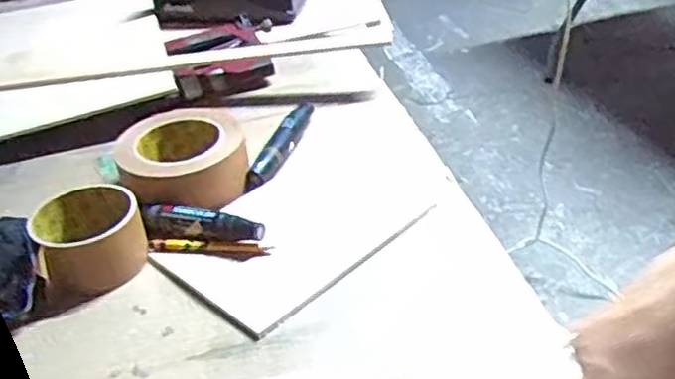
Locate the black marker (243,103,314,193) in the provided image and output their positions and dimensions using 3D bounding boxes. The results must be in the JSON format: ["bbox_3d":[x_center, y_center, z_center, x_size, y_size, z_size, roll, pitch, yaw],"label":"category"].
[{"bbox_3d":[-0.053,-0.047,0.693,0.020,0.024,0.152,6,37,16],"label":"black marker"}]

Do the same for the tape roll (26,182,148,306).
[{"bbox_3d":[-0.196,0.041,0.565,0.082,0.049,0.084,-4,36,3],"label":"tape roll"}]

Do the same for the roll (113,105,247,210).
[{"bbox_3d":[-0.140,-0.026,0.647,0.112,0.054,0.134,-14,37,-12],"label":"roll"}]

